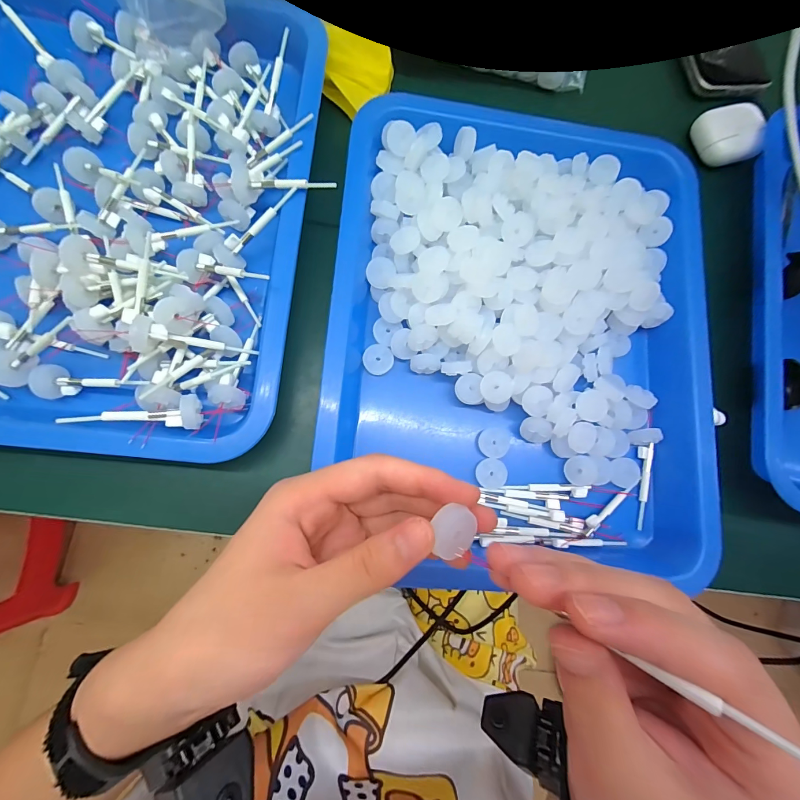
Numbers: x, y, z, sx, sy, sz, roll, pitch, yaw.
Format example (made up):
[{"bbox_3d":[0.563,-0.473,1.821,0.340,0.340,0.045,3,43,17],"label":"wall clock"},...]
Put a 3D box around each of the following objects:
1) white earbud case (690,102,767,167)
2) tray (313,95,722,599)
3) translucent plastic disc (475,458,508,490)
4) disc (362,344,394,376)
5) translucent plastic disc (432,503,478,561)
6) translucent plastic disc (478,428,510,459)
[{"bbox_3d":[0.276,-0.224,0.308,0.046,0.021,0.045,-8,83,-8],"label":"white earbud case"},{"bbox_3d":[0.082,-0.048,0.252,0.252,0.036,0.329,5,81,-6],"label":"tray"},{"bbox_3d":[0.063,0.050,0.249,0.020,0.004,0.020,1,82,-7],"label":"translucent plastic disc"},{"bbox_3d":[-0.015,-0.028,0.256,0.021,0.006,0.021,1,82,-7],"label":"disc"},{"bbox_3d":[0.021,0.050,0.139,0.016,0.005,0.018,5,85,-4],"label":"translucent plastic disc"},{"bbox_3d":[0.066,0.030,0.254,0.021,0.004,0.020,1,82,-7],"label":"translucent plastic disc"}]

